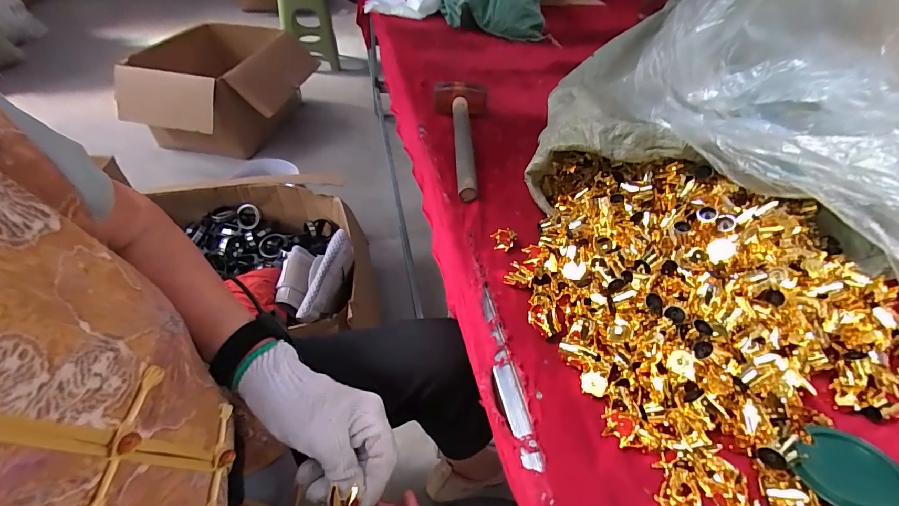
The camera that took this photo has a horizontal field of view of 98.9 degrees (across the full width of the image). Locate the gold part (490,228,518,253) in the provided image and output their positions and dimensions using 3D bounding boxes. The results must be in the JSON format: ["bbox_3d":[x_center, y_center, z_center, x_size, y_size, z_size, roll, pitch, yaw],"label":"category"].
[{"bbox_3d":[0.072,-0.018,0.495,0.030,0.023,0.023,-12,49,-16],"label":"gold part"}]

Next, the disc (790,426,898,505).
[{"bbox_3d":[0.318,0.171,0.299,0.071,0.007,0.065,-11,27,6],"label":"disc"}]

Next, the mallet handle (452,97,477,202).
[{"bbox_3d":[0.024,-0.180,0.639,0.032,0.034,0.259,1,47,-4],"label":"mallet handle"}]

